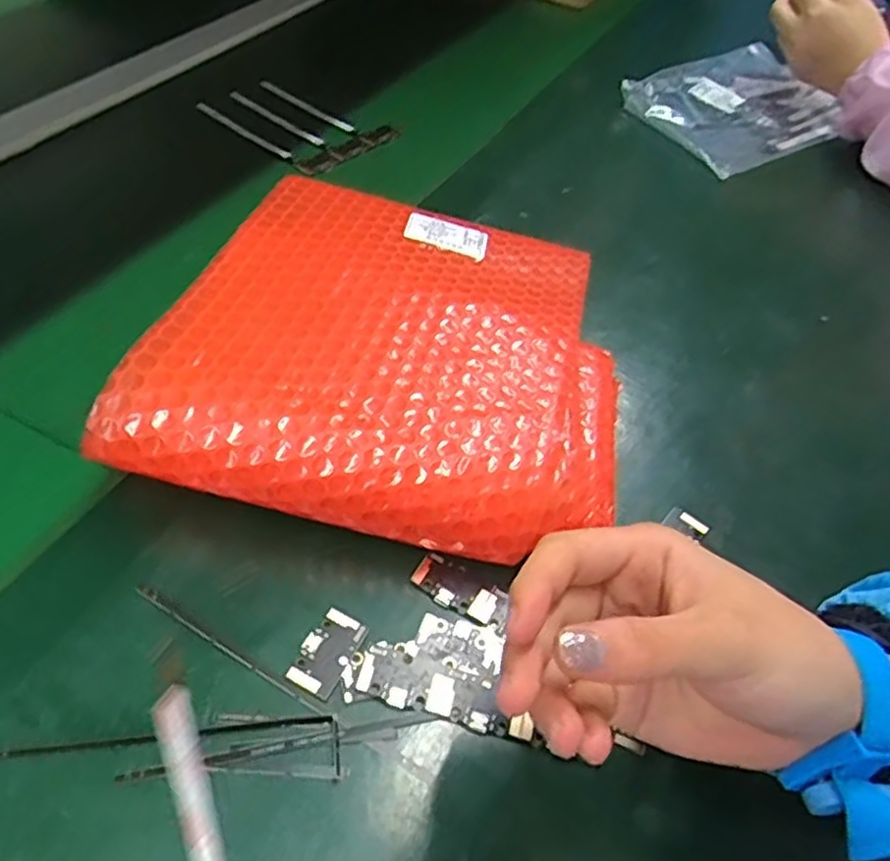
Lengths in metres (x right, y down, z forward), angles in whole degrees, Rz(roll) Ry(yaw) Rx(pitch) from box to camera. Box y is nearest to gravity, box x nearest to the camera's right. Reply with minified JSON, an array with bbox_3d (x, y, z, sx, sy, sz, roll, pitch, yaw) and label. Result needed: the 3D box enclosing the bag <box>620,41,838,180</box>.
[{"bbox_3d":[0.272,-0.317,0.679,0.164,0.020,0.164,-23,60,-4],"label":"bag"}]

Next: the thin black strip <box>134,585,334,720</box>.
[{"bbox_3d":[-0.094,0.093,0.300,0.103,0.007,0.005,27,52,16],"label":"thin black strip"}]

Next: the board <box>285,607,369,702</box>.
[{"bbox_3d":[-0.052,0.098,0.307,0.023,0.004,0.038,25,52,15],"label":"board"}]

